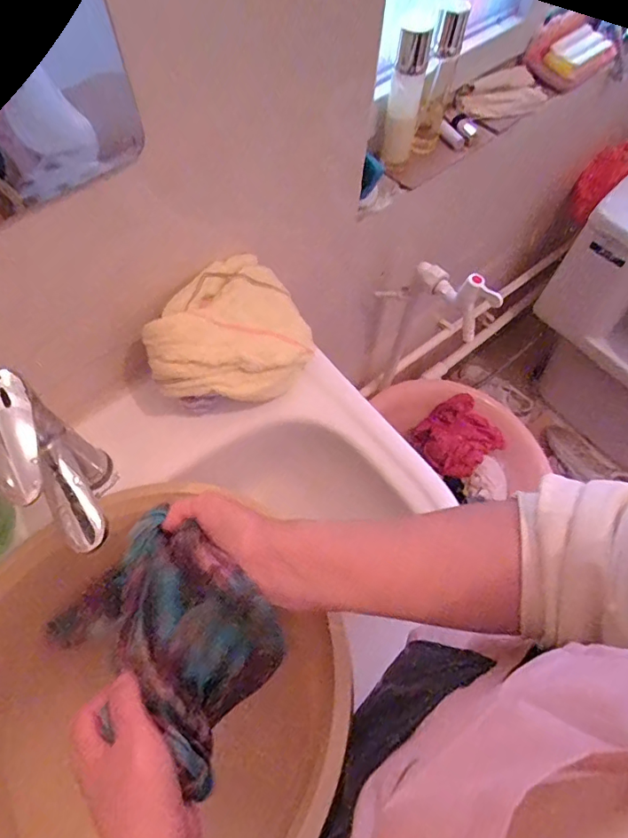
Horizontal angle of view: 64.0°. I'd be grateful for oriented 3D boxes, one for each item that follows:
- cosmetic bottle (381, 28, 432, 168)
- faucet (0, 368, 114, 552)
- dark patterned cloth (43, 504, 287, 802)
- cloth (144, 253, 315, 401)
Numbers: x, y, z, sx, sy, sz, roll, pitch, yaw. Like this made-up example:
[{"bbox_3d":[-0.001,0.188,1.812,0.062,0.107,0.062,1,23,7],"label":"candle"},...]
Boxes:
[{"bbox_3d":[0.117,-0.406,0.644,0.039,0.175,0.049,14,65,6],"label":"cosmetic bottle"},{"bbox_3d":[-0.216,0.057,0.436,0.045,0.191,0.137,-25,67,-13],"label":"faucet"},{"bbox_3d":[-0.099,0.146,0.347,0.144,0.055,0.121,31,67,13],"label":"dark patterned cloth"},{"bbox_3d":[-0.081,-0.083,0.525,0.121,0.092,0.169,32,68,14],"label":"cloth"}]

